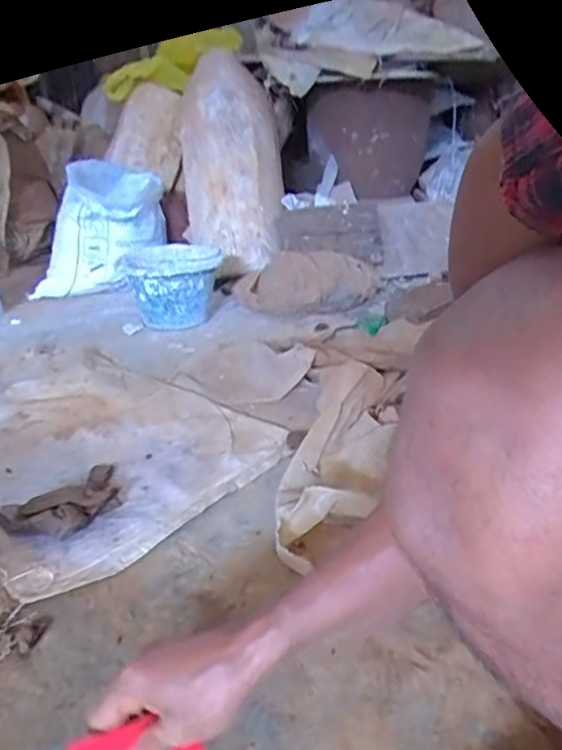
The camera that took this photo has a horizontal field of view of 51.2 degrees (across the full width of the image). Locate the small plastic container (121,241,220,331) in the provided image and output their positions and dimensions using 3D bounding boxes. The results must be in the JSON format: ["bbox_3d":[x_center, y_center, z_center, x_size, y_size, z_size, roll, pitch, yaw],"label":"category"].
[{"bbox_3d":[-0.265,-0.219,1.480,0.230,0.179,0.246,-2,24,-4],"label":"small plastic container"}]

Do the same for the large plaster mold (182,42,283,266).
[{"bbox_3d":[-0.141,-0.635,1.749,0.290,0.650,0.171,-4,-8,-8],"label":"large plaster mold"}]

